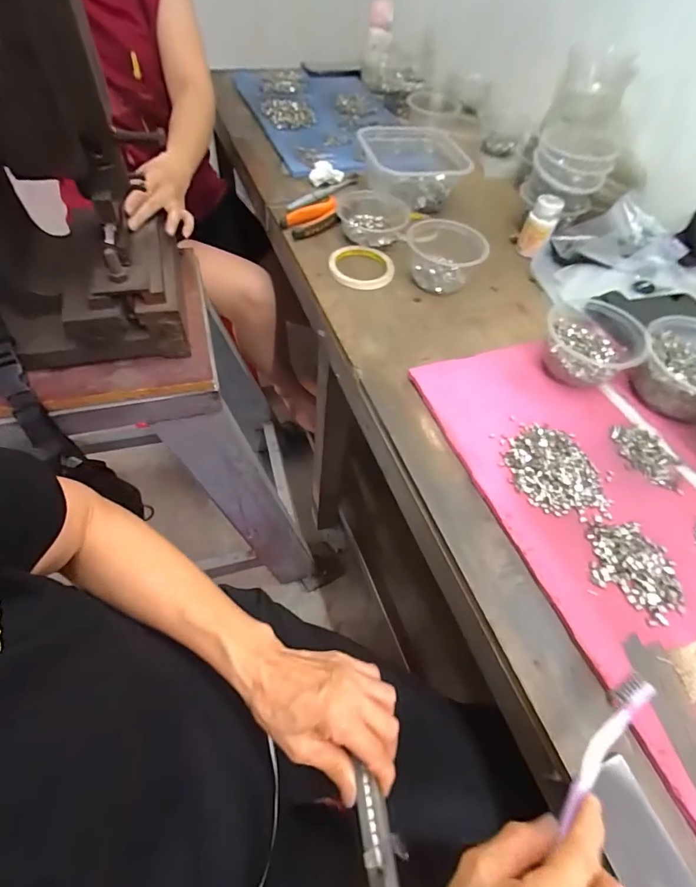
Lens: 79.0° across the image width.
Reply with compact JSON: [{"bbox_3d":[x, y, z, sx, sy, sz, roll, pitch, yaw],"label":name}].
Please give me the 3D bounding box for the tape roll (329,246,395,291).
[{"bbox_3d":[0.022,-0.272,0.637,0.095,0.014,0.097,2,57,-3],"label":"tape roll"}]

